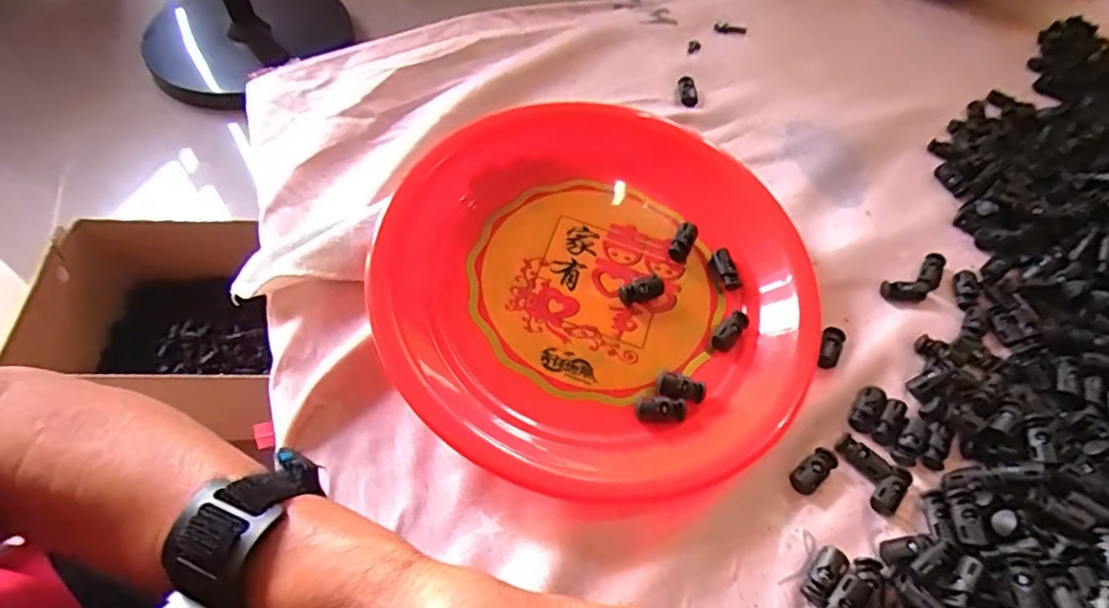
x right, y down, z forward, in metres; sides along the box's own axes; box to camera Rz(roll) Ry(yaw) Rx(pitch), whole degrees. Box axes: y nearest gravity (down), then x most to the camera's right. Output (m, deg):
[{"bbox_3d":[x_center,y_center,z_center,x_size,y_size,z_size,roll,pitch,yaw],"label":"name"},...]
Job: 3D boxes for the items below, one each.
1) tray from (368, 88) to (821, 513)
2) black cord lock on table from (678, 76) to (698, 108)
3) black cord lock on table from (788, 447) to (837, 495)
[{"bbox_3d":[0.029,-0.021,0.369,0.245,0.045,0.264,1,58,-1],"label":"tray"},{"bbox_3d":[0.111,-0.176,0.502,0.015,0.010,0.026,-7,58,-6],"label":"black cord lock on table"},{"bbox_3d":[0.140,0.088,0.326,0.031,0.007,0.015,-34,65,-21],"label":"black cord lock on table"}]

